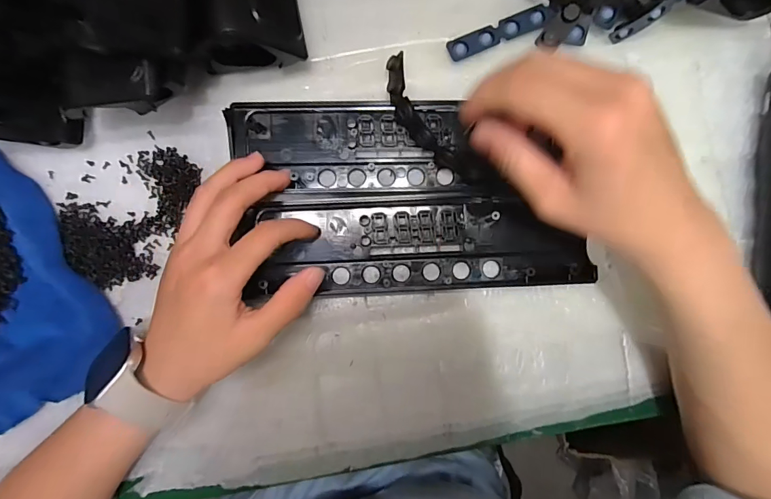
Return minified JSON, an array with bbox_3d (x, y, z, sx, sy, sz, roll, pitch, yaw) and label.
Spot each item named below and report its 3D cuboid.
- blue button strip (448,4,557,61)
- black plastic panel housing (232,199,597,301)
[{"bbox_3d":[0.089,-0.168,0.321,0.086,0.006,0.016,-23,85,-4],"label":"blue button strip"},{"bbox_3d":[0.022,-0.002,0.300,0.236,0.015,0.067,0,84,1],"label":"black plastic panel housing"}]

